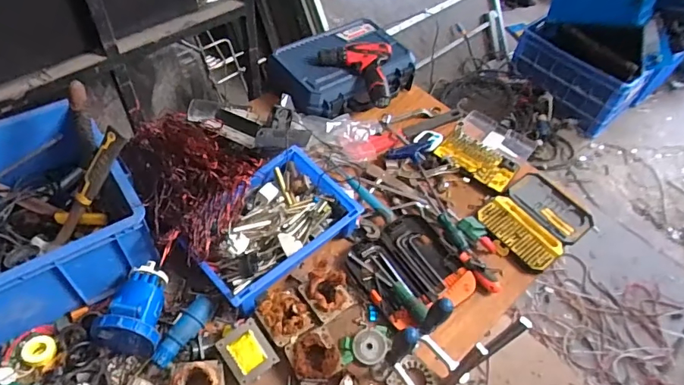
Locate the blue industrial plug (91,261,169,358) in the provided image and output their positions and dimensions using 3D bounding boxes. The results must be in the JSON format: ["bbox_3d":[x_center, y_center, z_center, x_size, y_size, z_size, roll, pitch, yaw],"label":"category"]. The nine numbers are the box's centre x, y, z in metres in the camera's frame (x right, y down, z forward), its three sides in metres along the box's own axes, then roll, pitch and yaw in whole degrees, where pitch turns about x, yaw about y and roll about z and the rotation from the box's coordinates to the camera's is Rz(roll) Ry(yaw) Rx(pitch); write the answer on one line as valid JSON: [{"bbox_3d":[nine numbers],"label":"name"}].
[{"bbox_3d":[-0.353,0.196,0.803,0.105,0.111,0.139,6,50,-1],"label":"blue industrial plug"}]

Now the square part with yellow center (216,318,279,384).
[{"bbox_3d":[-0.158,0.266,0.774,0.075,0.026,0.087,-31,78,-18],"label":"square part with yellow center"}]

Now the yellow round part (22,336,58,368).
[{"bbox_3d":[-0.498,0.261,0.767,0.053,0.013,0.044,11,50,3],"label":"yellow round part"}]

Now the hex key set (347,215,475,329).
[{"bbox_3d":[0.136,0.155,0.941,0.205,0.025,0.205,-23,57,-23],"label":"hex key set"}]

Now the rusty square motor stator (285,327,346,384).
[{"bbox_3d":[-0.046,0.286,0.802,0.083,0.036,0.082,-21,56,-21],"label":"rusty square motor stator"}]

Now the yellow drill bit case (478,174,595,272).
[{"bbox_3d":[0.438,0.062,1.050,0.226,0.035,0.182,-28,59,-26],"label":"yellow drill bit case"}]

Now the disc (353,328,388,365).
[{"bbox_3d":[0.051,0.278,0.839,0.060,0.007,0.062,-5,67,12],"label":"disc"}]

